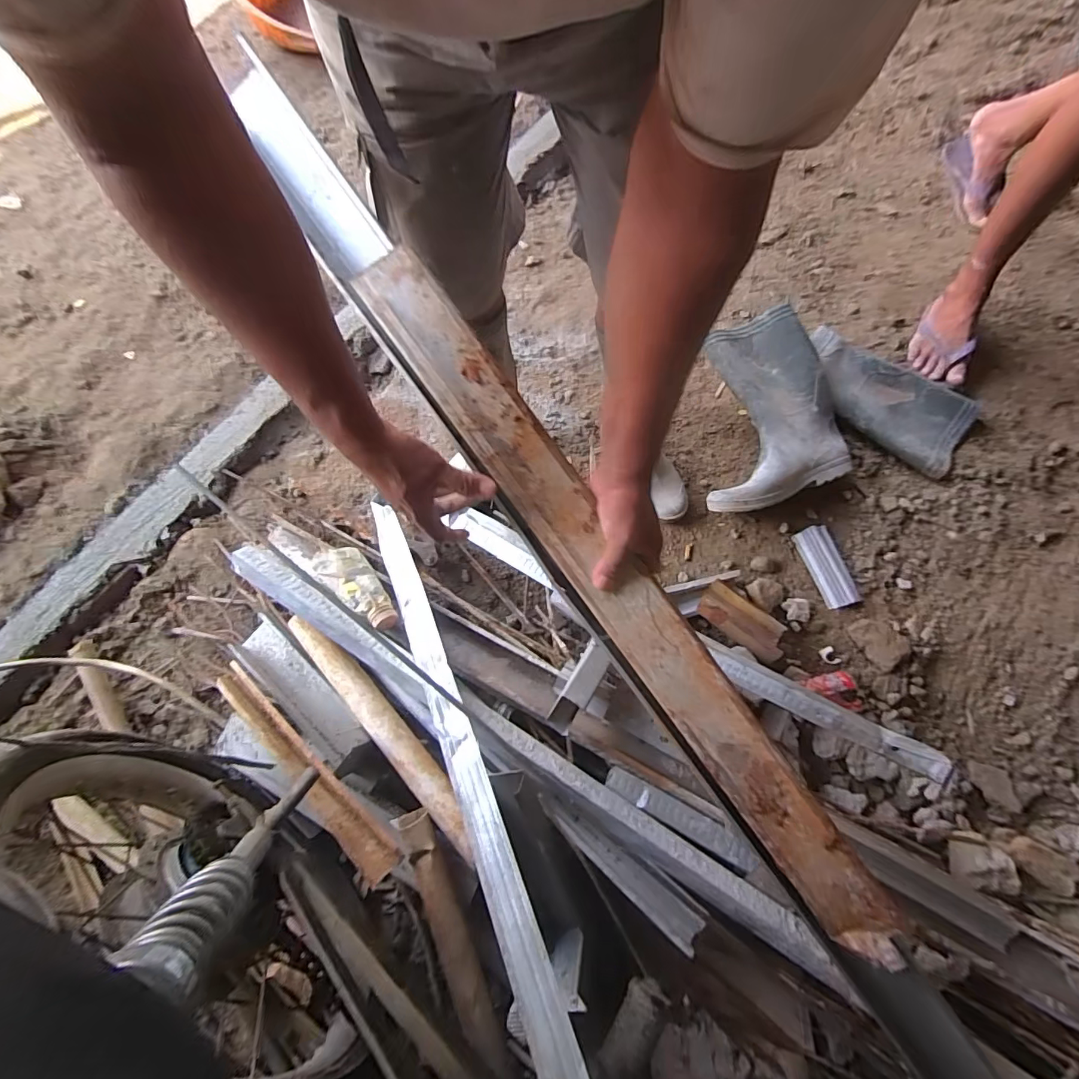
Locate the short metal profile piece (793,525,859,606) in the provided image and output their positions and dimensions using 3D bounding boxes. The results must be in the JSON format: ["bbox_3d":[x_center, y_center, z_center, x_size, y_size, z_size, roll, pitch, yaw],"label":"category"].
[{"bbox_3d":[0.534,0.050,0.894,0.061,0.027,0.151,-16,70,-3],"label":"short metal profile piece"}]

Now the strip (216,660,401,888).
[{"bbox_3d":[-0.348,0.305,0.681,0.444,0.029,0.052,27,72,31],"label":"strip"}]

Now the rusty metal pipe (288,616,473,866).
[{"bbox_3d":[-0.240,0.280,0.725,0.056,0.041,0.437,-43,75,-12],"label":"rusty metal pipe"}]

